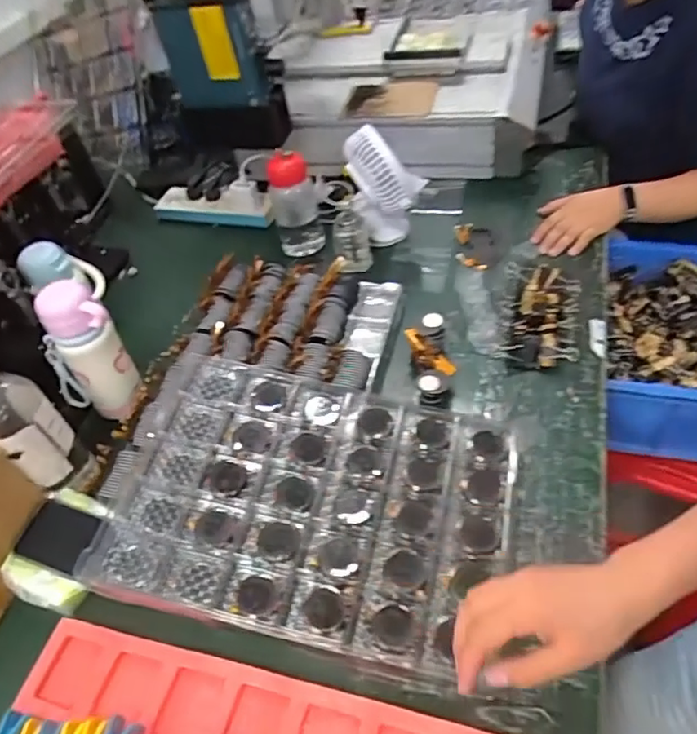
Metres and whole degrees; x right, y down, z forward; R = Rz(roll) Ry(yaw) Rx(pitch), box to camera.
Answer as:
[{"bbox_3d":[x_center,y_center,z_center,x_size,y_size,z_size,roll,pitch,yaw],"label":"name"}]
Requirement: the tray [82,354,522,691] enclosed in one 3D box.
[{"bbox_3d":[-0.052,0.149,0.681,0.442,0.042,0.304,12,54,10],"label":"tray"}]

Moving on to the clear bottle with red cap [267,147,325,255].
[{"bbox_3d":[-0.094,-0.288,1.029,0.079,0.171,0.082,-12,48,0],"label":"clear bottle with red cap"}]

